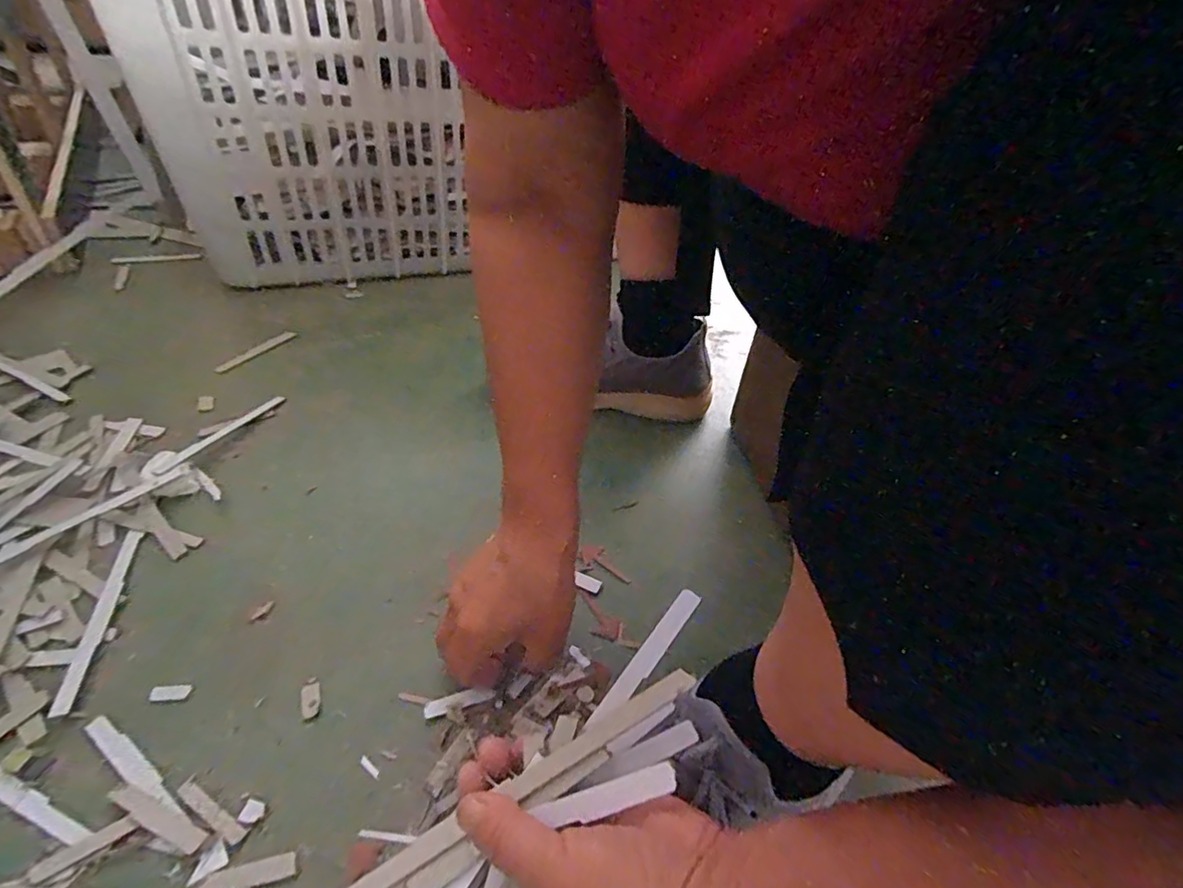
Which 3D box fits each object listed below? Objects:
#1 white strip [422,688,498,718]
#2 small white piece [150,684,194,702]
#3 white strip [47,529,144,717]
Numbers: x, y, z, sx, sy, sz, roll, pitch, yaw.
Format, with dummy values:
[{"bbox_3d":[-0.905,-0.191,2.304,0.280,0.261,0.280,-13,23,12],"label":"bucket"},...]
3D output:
[{"bbox_3d":[-0.086,0.168,0.366,0.045,0.007,0.011,-9,43,-12],"label":"white strip"},{"bbox_3d":[-0.265,0.156,0.352,0.022,0.004,0.010,-1,41,-10],"label":"small white piece"},{"bbox_3d":[-0.338,0.115,0.387,0.013,0.005,0.144,-6,42,-16],"label":"white strip"}]

